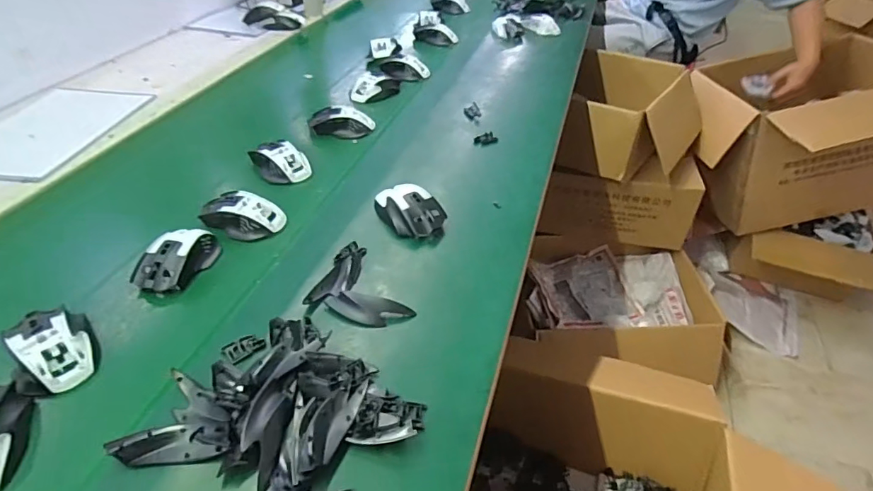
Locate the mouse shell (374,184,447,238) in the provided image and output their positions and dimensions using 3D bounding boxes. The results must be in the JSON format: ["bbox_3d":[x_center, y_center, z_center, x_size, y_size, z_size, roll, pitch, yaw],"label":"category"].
[{"bbox_3d":[-0.039,-0.053,0.714,0.073,0.043,0.109,-27,48,-31],"label":"mouse shell"}]

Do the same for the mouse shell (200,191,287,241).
[{"bbox_3d":[-0.265,-0.043,0.688,0.102,0.035,0.064,15,42,14],"label":"mouse shell"}]

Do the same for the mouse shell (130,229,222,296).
[{"bbox_3d":[-0.319,0.016,0.620,0.054,0.039,0.104,12,41,11],"label":"mouse shell"}]

